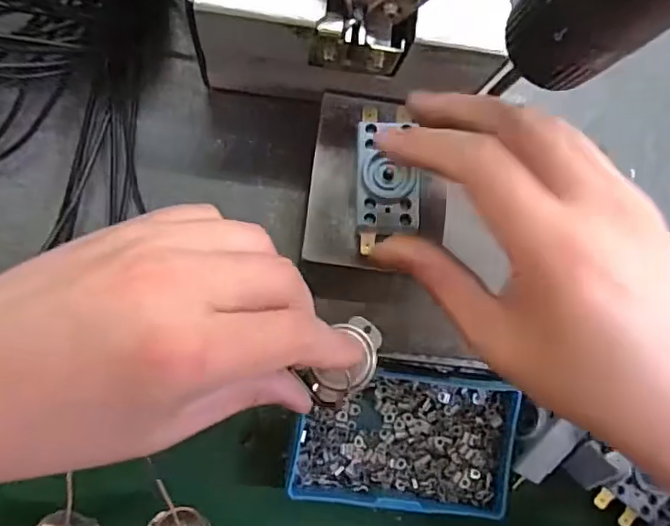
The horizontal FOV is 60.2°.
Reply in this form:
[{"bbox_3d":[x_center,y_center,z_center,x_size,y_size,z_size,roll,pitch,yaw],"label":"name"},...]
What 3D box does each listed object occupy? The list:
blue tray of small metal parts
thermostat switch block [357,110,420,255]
[{"bbox_3d":[0.037,0.094,0.306,0.114,0.025,0.066,7,85,-8],"label":"blue tray of small metal parts"},{"bbox_3d":[0.023,-0.039,0.257,0.027,0.013,0.065,-2,80,-8],"label":"thermostat switch block"}]

